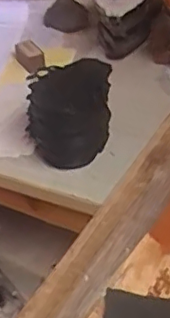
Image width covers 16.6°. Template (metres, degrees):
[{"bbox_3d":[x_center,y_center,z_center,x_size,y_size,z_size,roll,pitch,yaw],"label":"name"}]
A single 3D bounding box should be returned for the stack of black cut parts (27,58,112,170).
[{"bbox_3d":[-0.025,-0.074,0.905,0.105,0.142,0.172,6,39,13],"label":"stack of black cut parts"}]

